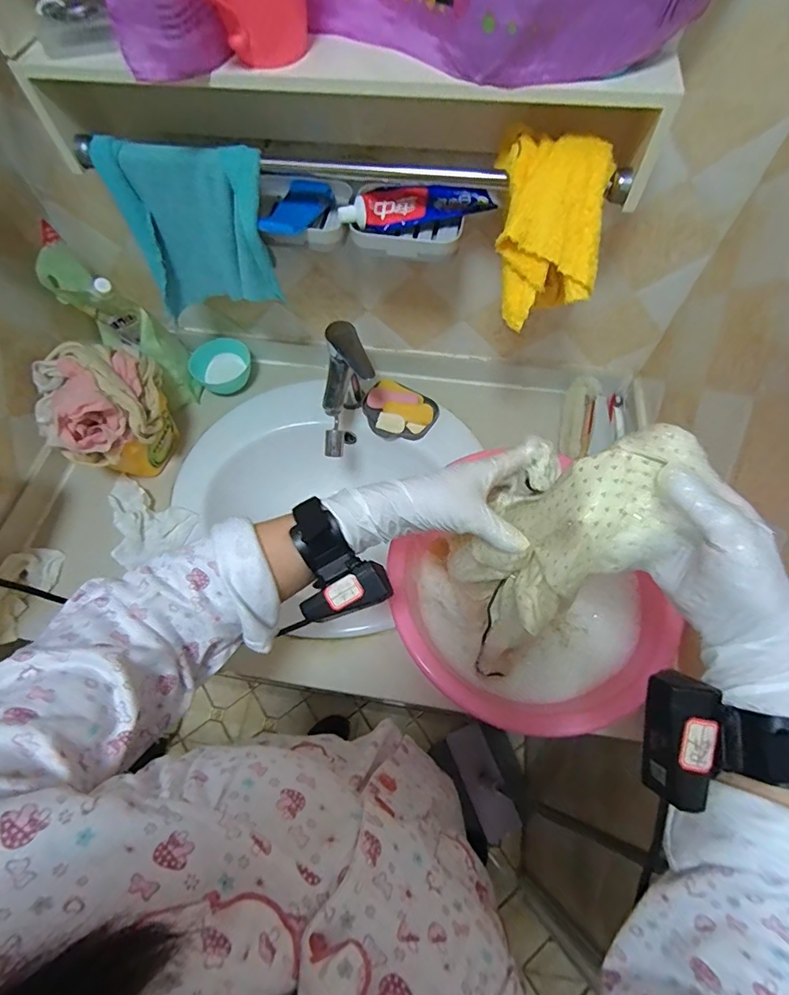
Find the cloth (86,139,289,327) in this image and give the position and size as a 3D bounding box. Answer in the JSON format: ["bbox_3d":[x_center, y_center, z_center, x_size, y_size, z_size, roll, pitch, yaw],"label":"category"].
[{"bbox_3d":[-0.230,-0.309,0.580,0.175,0.190,0.046,11,64,7],"label":"cloth"}]

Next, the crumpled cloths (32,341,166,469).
[{"bbox_3d":[-0.407,-0.132,0.657,0.140,0.090,0.159,-10,64,-4],"label":"crumpled cloths"}]

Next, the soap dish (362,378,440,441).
[{"bbox_3d":[0.007,-0.144,0.800,0.122,0.033,0.097,25,66,13],"label":"soap dish"}]

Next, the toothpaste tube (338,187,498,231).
[{"bbox_3d":[0.024,-0.328,0.543,0.169,0.028,0.034,-8,63,-3],"label":"toothpaste tube"}]

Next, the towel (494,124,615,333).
[{"bbox_3d":[0.146,-0.266,0.479,0.105,0.118,0.134,8,64,5],"label":"towel"}]

